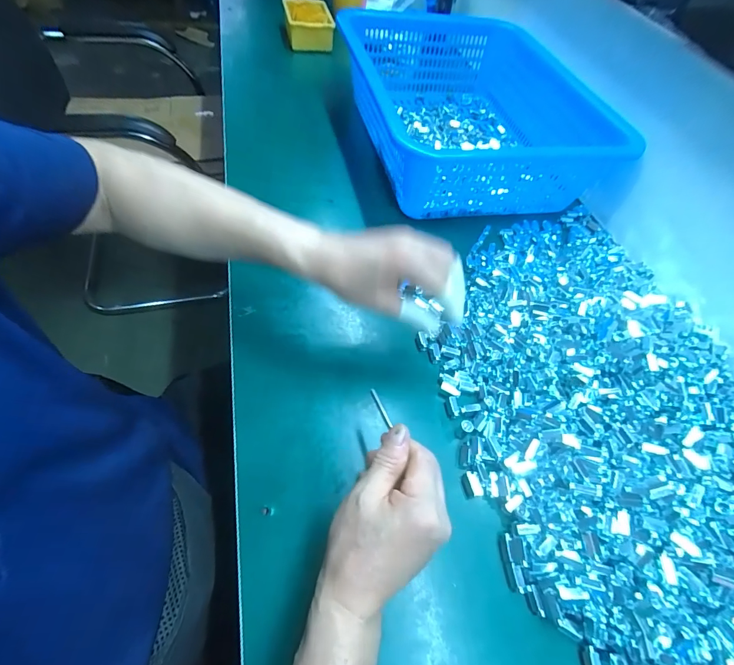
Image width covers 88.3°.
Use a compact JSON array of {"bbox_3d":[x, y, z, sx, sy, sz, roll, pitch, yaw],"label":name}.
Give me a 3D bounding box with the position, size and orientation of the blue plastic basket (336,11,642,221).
[{"bbox_3d":[0.154,-0.400,0.652,0.339,0.120,0.461,-2,56,-9],"label":"blue plastic basket"}]

